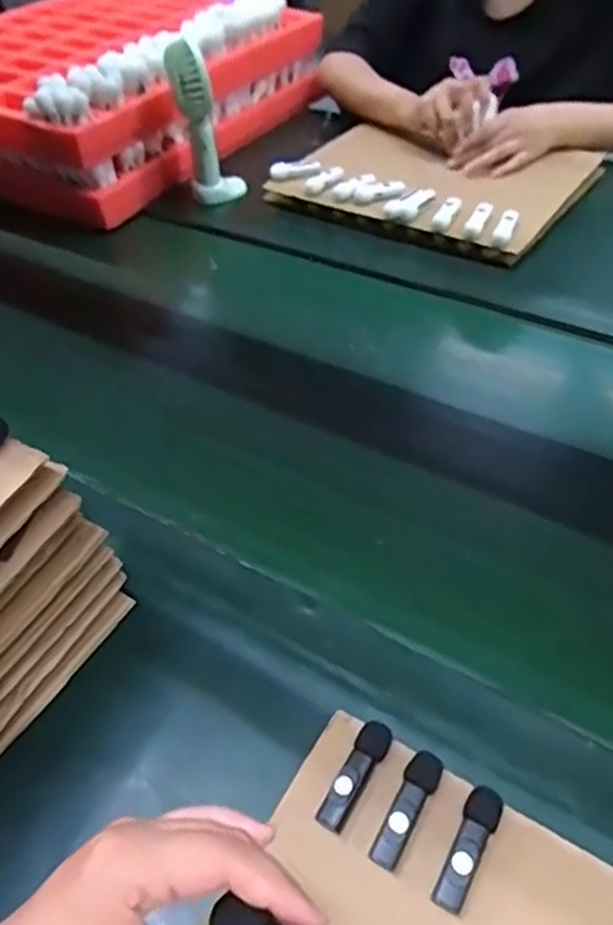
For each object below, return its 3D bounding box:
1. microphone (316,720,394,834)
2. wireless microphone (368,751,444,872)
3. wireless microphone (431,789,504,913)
[{"bbox_3d":[0.029,0.183,0.428,0.017,0.013,0.064,22,52,25],"label":"microphone"},{"bbox_3d":[0.057,0.196,0.413,0.018,0.015,0.064,20,51,24],"label":"wireless microphone"},{"bbox_3d":[0.089,0.209,0.396,0.019,0.018,0.065,18,51,23],"label":"wireless microphone"}]

